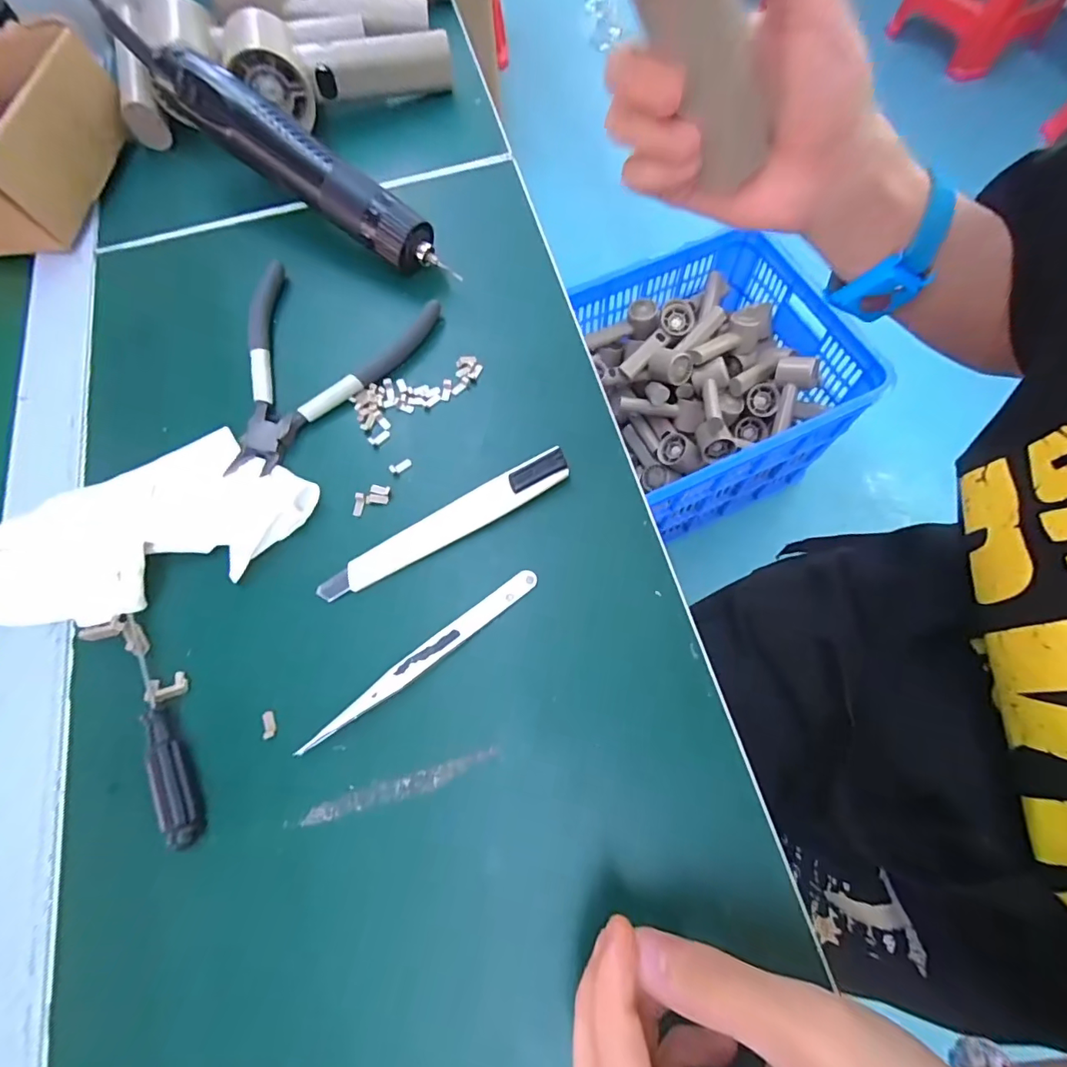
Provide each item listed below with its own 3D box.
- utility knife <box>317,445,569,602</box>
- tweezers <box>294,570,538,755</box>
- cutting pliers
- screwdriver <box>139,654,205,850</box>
[{"bbox_3d":[-0.045,-0.005,0.262,0.140,0.011,0.018,-28,71,-9],"label":"utility knife"},{"bbox_3d":[-0.050,0.058,0.240,0.128,0.010,0.011,-37,73,-12],"label":"tweezers"},{"bbox_3d":[-0.133,-0.096,0.298,0.116,0.010,0.135,16,70,7],"label":"cutting pliers"},{"bbox_3d":[-0.166,0.095,0.227,0.013,0.011,0.088,-27,71,-9],"label":"screwdriver"}]

